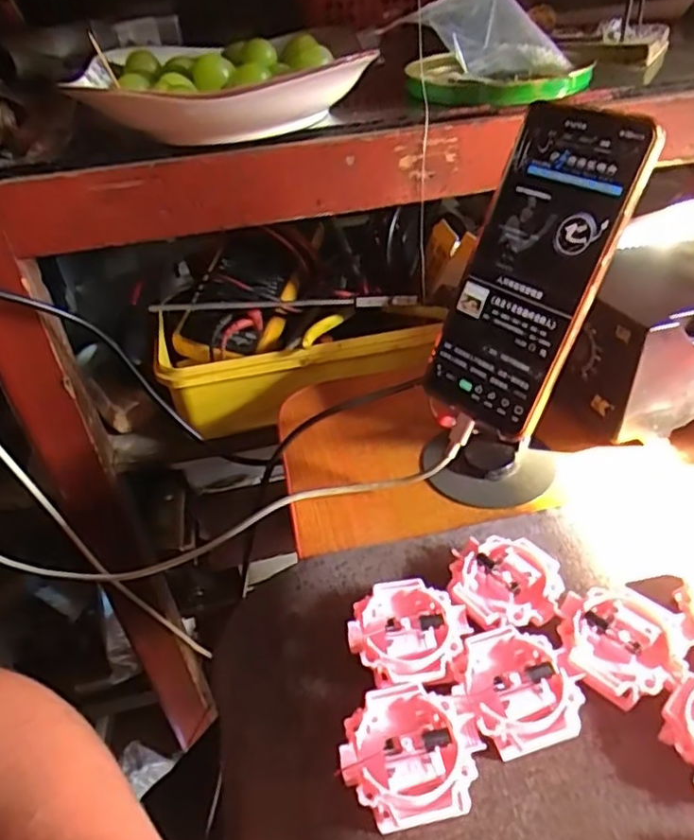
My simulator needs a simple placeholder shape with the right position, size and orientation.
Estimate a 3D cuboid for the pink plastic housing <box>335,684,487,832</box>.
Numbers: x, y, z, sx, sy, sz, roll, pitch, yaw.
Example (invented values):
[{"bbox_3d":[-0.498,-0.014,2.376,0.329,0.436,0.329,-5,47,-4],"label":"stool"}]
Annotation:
[{"bbox_3d":[0.026,0.134,0.261,0.054,0.017,0.049,-11,37,-6],"label":"pink plastic housing"}]

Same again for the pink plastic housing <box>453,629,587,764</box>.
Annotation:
[{"bbox_3d":[0.074,0.116,0.281,0.050,0.015,0.050,-14,38,-11],"label":"pink plastic housing"}]

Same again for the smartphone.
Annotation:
[{"bbox_3d":[0.095,-0.077,0.345,0.010,0.165,0.075,3,25,-42],"label":"smartphone"}]

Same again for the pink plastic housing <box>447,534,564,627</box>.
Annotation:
[{"bbox_3d":[0.078,0.084,0.324,0.051,0.019,0.051,-4,37,3],"label":"pink plastic housing"}]

